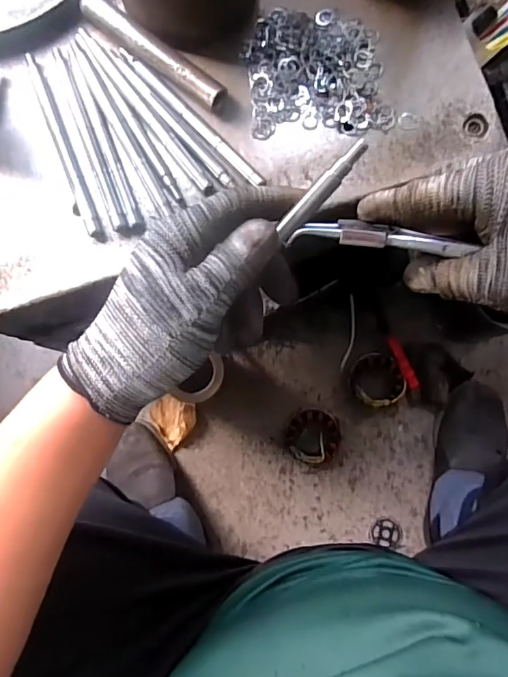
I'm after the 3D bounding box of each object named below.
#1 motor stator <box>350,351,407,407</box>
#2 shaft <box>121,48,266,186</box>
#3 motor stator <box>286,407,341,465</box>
[{"bbox_3d":[0.192,0.066,0.789,0.080,0.045,0.084,0,83,2],"label":"motor stator"},{"bbox_3d":[-0.050,-0.177,0.400,0.155,0.008,0.012,43,86,6],"label":"shaft"},{"bbox_3d":[0.094,0.154,0.783,0.084,0.043,0.081,0,83,2],"label":"motor stator"}]

